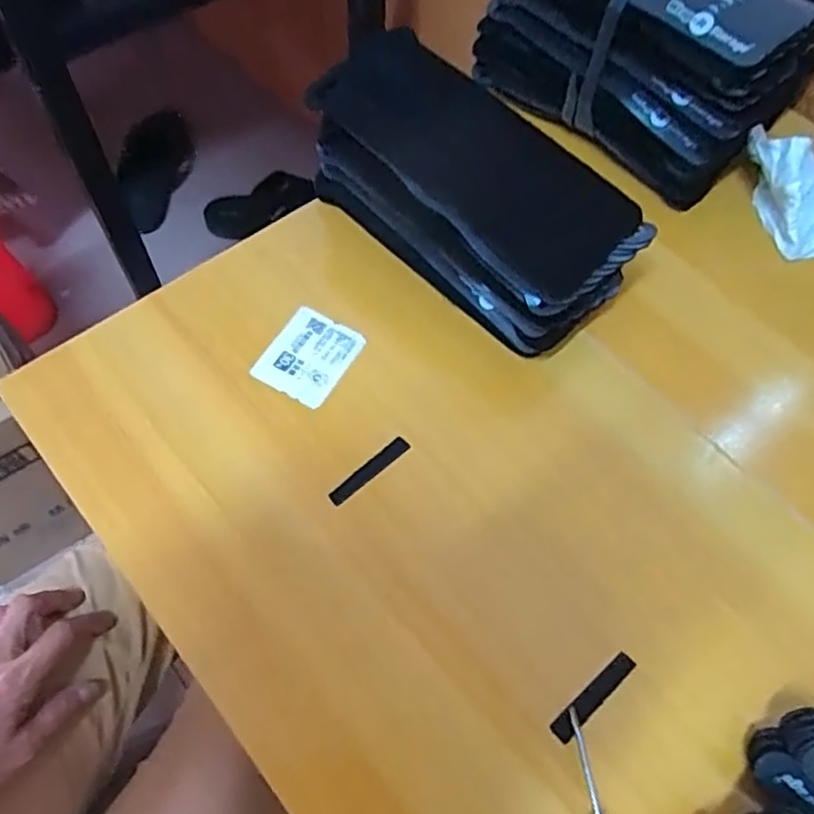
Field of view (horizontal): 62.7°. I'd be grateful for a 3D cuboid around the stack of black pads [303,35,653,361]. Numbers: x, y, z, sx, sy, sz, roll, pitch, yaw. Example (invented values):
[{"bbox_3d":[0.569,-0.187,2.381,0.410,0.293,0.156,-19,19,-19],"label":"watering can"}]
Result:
[{"bbox_3d":[0.035,-0.132,0.415,0.085,0.086,0.216,-40,71,-20],"label":"stack of black pads"}]

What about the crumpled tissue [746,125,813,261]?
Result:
[{"bbox_3d":[0.278,-0.151,0.455,0.073,0.054,0.073,-11,63,-8],"label":"crumpled tissue"}]

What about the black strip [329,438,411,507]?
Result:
[{"bbox_3d":[-0.021,0.036,0.376,0.054,0.004,0.010,-39,70,-19],"label":"black strip"}]

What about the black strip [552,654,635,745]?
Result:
[{"bbox_3d":[0.092,0.142,0.326,0.054,0.004,0.010,-37,69,-19],"label":"black strip"}]

